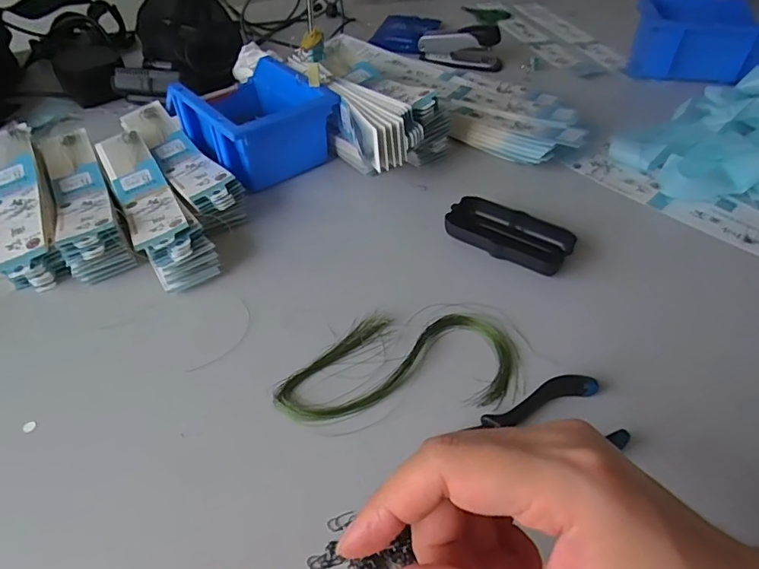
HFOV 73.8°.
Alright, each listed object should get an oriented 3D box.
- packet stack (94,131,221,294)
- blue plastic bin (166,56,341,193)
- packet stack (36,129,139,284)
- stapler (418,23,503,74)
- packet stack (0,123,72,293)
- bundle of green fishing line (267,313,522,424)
[{"bbox_3d":[-0.216,-0.075,0.477,0.053,0.039,0.211,-26,51,-24],"label":"packet stack"},{"bbox_3d":[-0.146,-0.184,0.559,0.124,0.078,0.171,-31,53,-28],"label":"blue plastic bin"},{"bbox_3d":[-0.284,-0.083,0.482,0.048,0.042,0.204,-22,50,-21],"label":"packet stack"},{"bbox_3d":[0.119,-0.351,0.742,0.124,0.050,0.059,10,46,9],"label":"stapler"},{"bbox_3d":[-0.332,-0.075,0.470,0.051,0.055,0.194,-21,49,-20],"label":"packet stack"},{"bbox_3d":[0.014,0.058,0.377,0.174,0.008,0.082,-4,45,-4],"label":"bundle of green fishing line"}]

